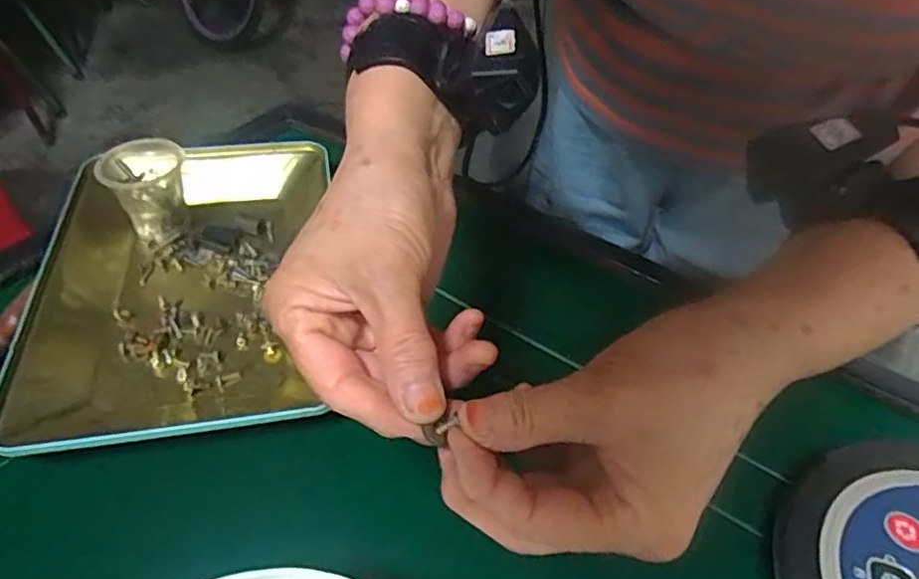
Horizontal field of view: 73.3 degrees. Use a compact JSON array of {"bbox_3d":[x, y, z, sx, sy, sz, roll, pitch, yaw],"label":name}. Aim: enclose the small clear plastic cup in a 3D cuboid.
[{"bbox_3d":[-0.259,-0.083,0.519,0.060,0.065,0.066,-16,48,-18],"label":"small clear plastic cup"}]

